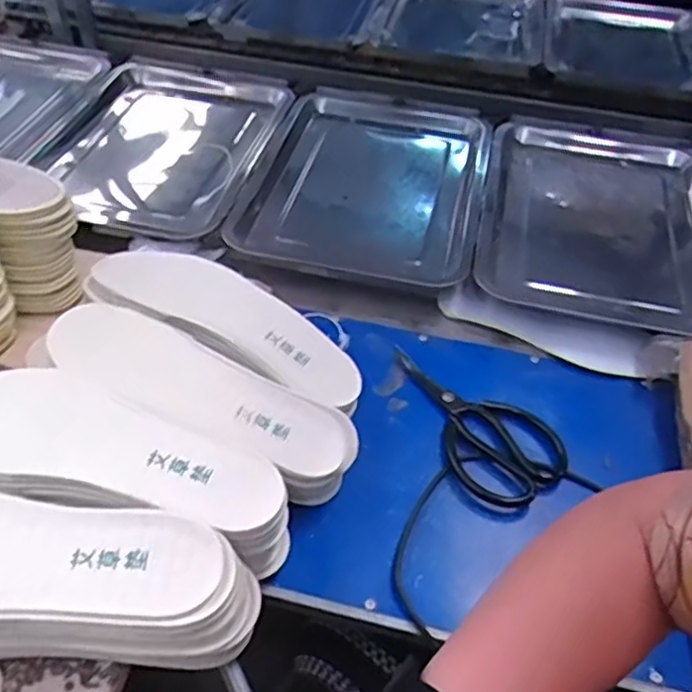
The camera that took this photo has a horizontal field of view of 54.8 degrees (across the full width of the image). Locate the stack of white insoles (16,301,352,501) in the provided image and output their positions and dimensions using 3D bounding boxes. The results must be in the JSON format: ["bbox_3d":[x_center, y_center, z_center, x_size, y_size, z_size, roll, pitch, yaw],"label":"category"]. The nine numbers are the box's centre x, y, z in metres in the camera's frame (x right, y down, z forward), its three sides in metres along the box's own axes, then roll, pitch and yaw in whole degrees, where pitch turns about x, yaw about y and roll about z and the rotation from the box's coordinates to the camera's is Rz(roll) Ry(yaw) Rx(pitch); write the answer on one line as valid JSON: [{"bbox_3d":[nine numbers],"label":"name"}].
[{"bbox_3d":[-0.120,0.052,0.545,0.261,0.103,0.085,18,48,12],"label":"stack of white insoles"}]

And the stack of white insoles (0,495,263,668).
[{"bbox_3d":[-0.193,0.139,0.405,0.270,0.064,0.093,7,47,2],"label":"stack of white insoles"}]

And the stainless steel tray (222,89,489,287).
[{"bbox_3d":[0.028,-0.209,0.836,0.272,0.040,0.360,11,49,5],"label":"stainless steel tray"}]

